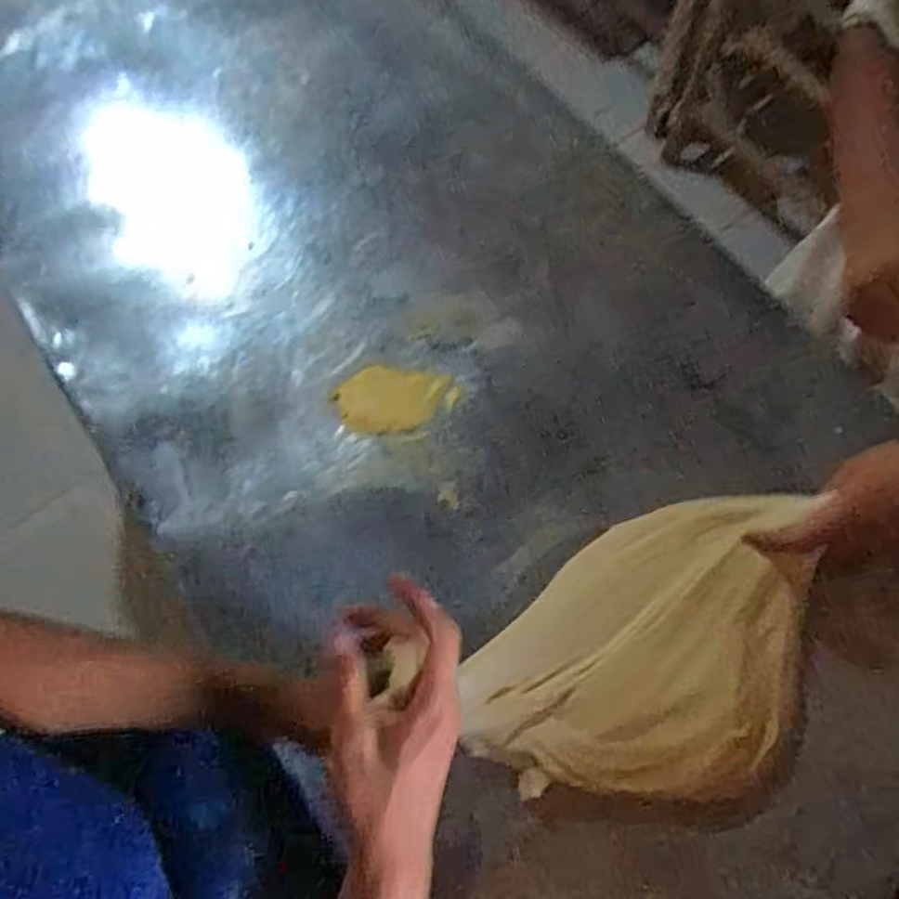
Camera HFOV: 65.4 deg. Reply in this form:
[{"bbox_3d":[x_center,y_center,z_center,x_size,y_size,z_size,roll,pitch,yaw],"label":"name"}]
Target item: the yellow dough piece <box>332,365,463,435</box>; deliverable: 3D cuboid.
[{"bbox_3d":[-0.050,-0.051,0.667,0.114,0.006,0.071,-10,67,-4],"label":"yellow dough piece"}]

